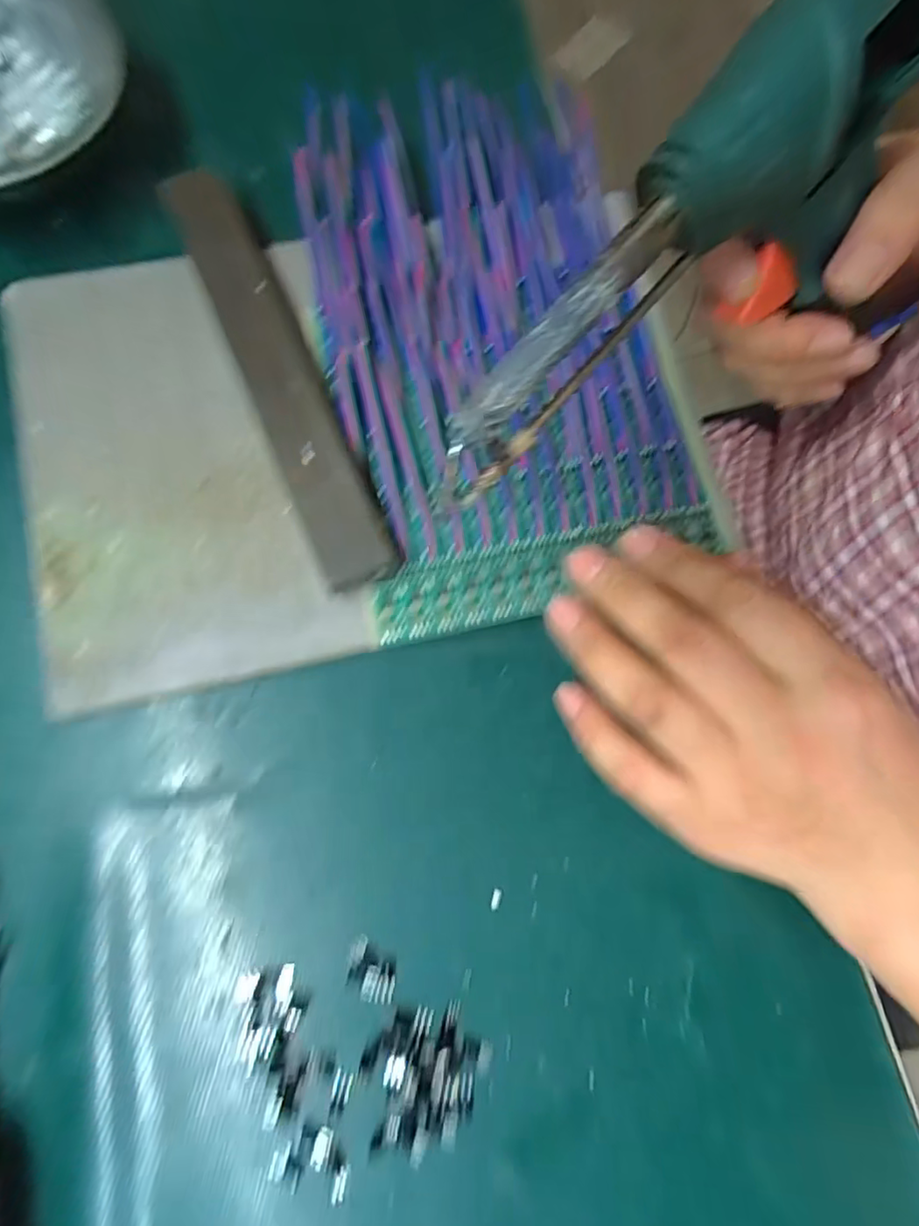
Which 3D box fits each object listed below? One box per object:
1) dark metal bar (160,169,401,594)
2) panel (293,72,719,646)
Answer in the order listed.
[{"bbox_3d":[-0.079,-0.104,0.253,0.031,0.014,0.200,-23,80,-9],"label":"dark metal bar"},{"bbox_3d":[0.017,-0.126,0.266,0.154,0.029,0.251,-13,80,-4],"label":"panel"}]

